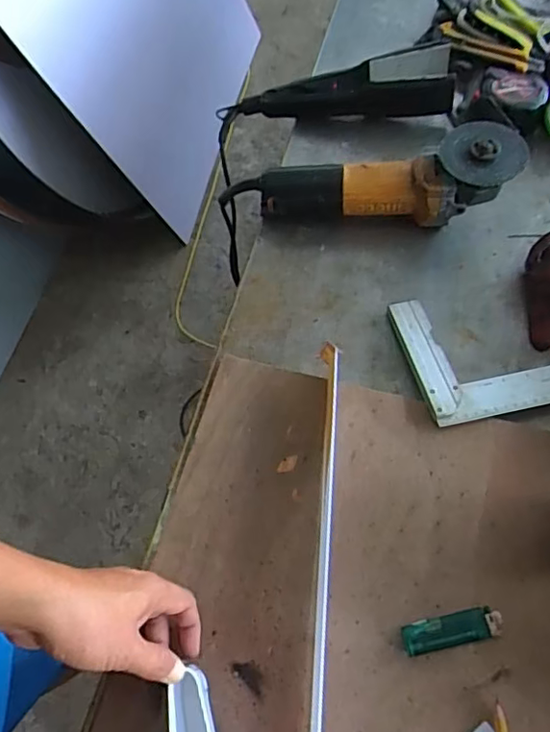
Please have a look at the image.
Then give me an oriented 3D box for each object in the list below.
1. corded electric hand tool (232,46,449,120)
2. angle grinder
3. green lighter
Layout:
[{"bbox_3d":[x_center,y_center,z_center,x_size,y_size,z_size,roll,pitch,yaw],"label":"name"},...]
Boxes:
[{"bbox_3d":[0.089,-0.354,0.728,0.270,0.057,0.076,-4,63,0],"label":"corded electric hand tool"},{"bbox_3d":[0.105,-0.204,0.659,0.338,0.086,0.077,-3,62,16],"label":"angle grinder"},{"bbox_3d":[0.145,0.218,0.466,0.080,0.013,0.025,-10,63,-4],"label":"green lighter"}]

